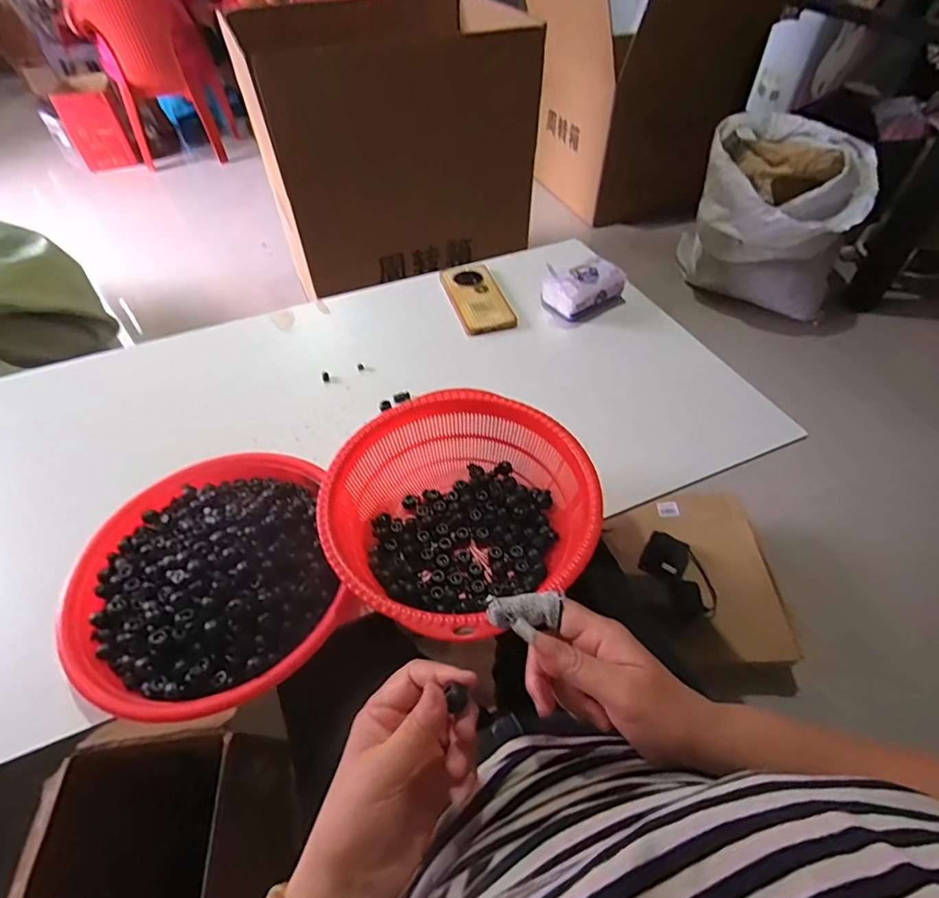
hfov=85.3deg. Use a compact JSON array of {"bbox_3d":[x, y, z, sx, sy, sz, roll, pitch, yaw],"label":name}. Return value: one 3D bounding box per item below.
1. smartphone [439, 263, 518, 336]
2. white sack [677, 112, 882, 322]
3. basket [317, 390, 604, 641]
[{"bbox_3d":[0.009,-0.232,0.775,0.081,0.017,0.159,-13,50,-10],"label":"smartphone"},{"bbox_3d":[0.899,-0.688,1.527,0.463,0.439,0.374,27,55,22],"label":"white sack"},{"bbox_3d":[-0.014,0.057,0.476,0.229,0.088,0.215,0,49,1],"label":"basket"}]

